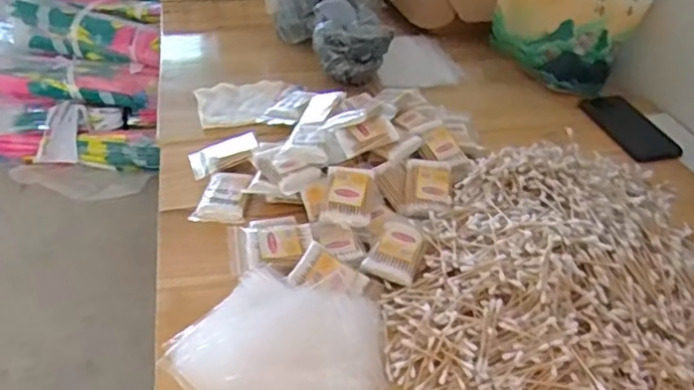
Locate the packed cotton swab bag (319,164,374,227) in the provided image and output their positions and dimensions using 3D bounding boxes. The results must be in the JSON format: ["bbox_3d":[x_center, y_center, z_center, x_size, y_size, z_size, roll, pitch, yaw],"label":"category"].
[{"bbox_3d":[0.001,0.000,0.663,0.053,0.015,0.069,4,68,9],"label":"packed cotton swab bag"}]

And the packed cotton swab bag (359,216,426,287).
[{"bbox_3d":[0.055,0.055,0.619,0.053,0.014,0.074,18,48,18],"label":"packed cotton swab bag"}]

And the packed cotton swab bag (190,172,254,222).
[{"bbox_3d":[-0.146,0.003,0.696,0.060,0.015,0.075,2,45,4],"label":"packed cotton swab bag"}]

